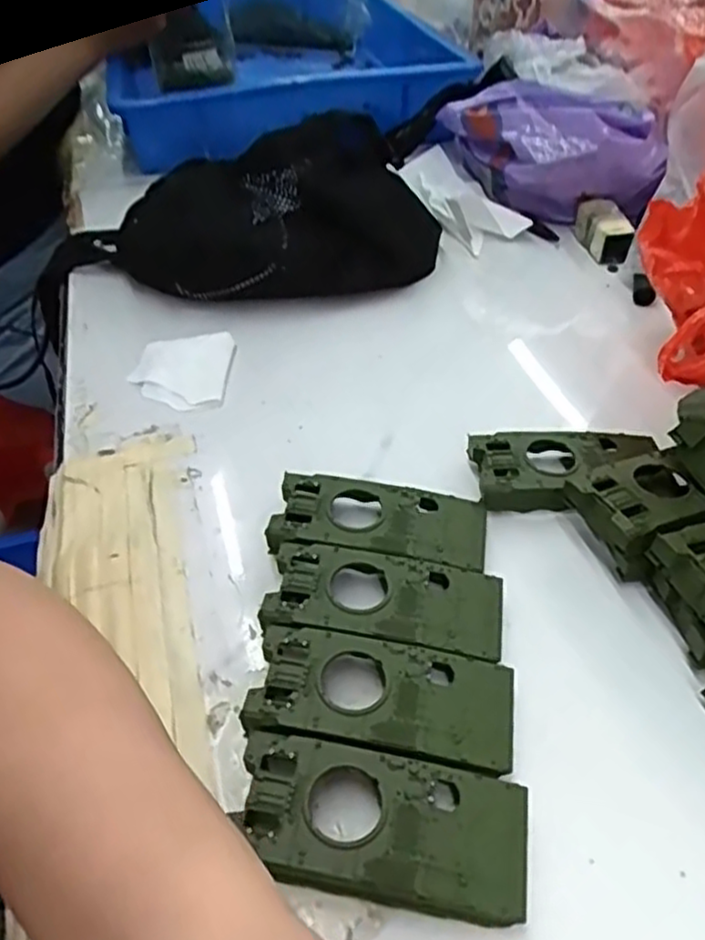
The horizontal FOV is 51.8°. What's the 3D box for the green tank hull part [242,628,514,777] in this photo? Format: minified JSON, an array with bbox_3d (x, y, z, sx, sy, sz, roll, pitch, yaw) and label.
[{"bbox_3d":[0.012,0.092,0.294,0.102,0.011,0.047,6,44,6],"label":"green tank hull part"}]

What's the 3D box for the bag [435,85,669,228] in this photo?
[{"bbox_3d":[0.161,-0.272,0.611,0.087,0.093,0.182,-26,49,-25],"label":"bag"}]

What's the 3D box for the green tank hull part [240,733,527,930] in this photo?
[{"bbox_3d":[0.010,0.127,0.259,0.100,0.014,0.048,6,44,7],"label":"green tank hull part"}]

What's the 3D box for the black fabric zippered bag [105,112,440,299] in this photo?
[{"bbox_3d":[-0.053,-0.193,0.545,0.238,0.091,0.111,-10,44,-10],"label":"black fabric zippered bag"}]

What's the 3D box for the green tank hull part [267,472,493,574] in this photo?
[{"bbox_3d":[0.014,0.026,0.362,0.103,0.014,0.047,5,44,6],"label":"green tank hull part"}]

